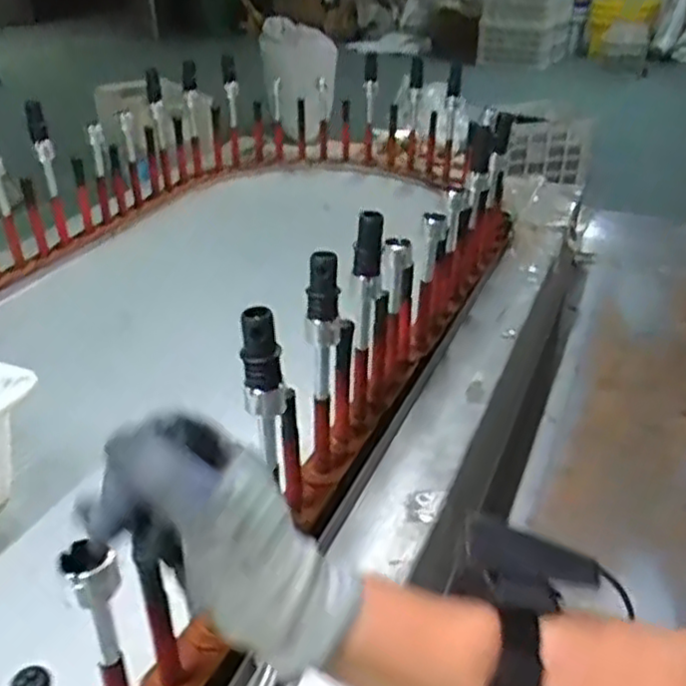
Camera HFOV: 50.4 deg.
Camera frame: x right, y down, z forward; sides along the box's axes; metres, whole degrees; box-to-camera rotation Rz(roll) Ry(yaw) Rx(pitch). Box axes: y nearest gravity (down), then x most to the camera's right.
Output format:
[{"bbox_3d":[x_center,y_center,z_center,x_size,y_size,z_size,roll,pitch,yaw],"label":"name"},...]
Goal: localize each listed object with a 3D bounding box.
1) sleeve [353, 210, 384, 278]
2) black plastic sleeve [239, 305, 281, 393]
[{"bbox_3d":[0.026,-0.102,0.748,0.026,0.070,0.026,6,22,6],"label":"sleeve"},{"bbox_3d":[-0.064,0.006,0.565,0.029,0.065,0.024,-6,17,-8],"label":"black plastic sleeve"}]

